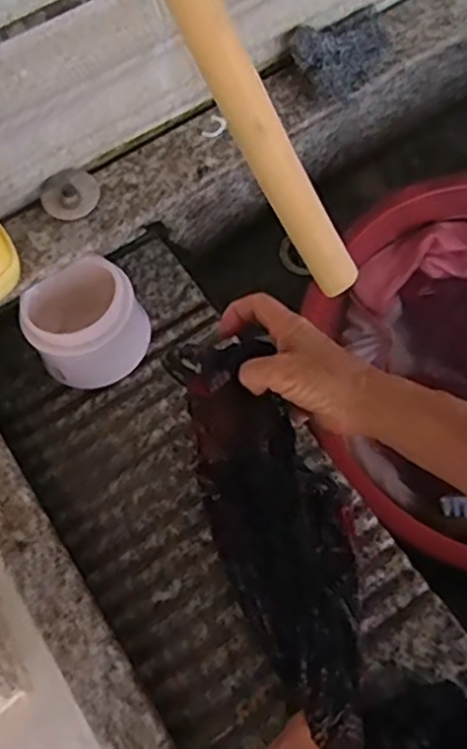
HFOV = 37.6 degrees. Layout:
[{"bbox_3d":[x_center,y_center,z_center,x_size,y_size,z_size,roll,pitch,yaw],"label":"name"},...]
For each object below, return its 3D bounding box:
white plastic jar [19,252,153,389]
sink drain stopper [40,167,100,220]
[{"bbox_3d":[-0.123,-0.041,0.590,0.094,0.082,0.082,-29,73,-9],"label":"white plastic jar"},{"bbox_3d":[-0.133,-0.147,0.557,0.045,0.012,0.044,0,71,1],"label":"sink drain stopper"}]

